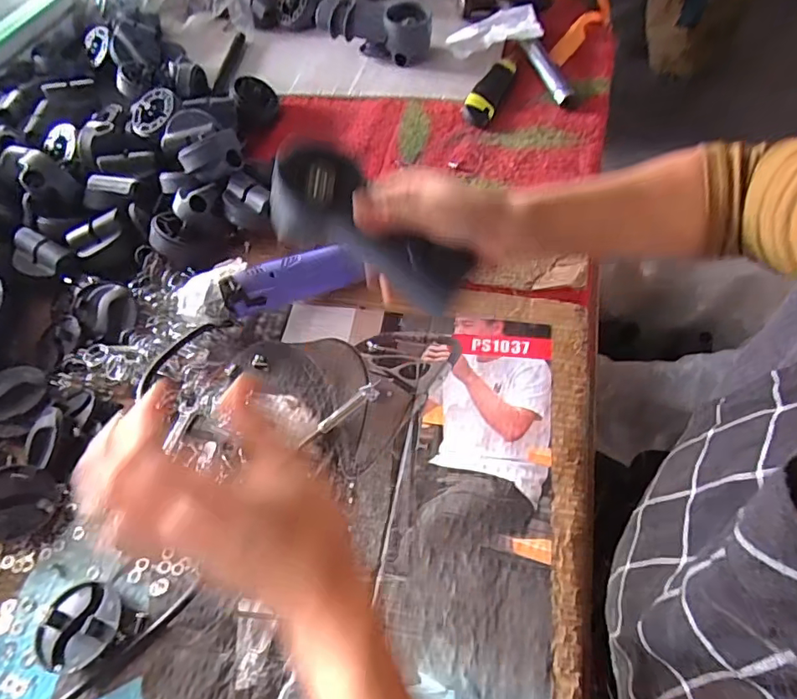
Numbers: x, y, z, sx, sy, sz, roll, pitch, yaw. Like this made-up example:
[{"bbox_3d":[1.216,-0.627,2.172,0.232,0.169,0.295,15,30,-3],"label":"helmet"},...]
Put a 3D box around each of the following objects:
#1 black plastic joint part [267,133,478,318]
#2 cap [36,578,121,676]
[{"bbox_3d":[-0.020,-0.091,0.391,0.157,0.054,0.055,32,59,-9],"label":"black plastic joint part"},{"bbox_3d":[-0.220,0.191,0.361,0.055,0.018,0.054,-2,55,3],"label":"cap"}]

